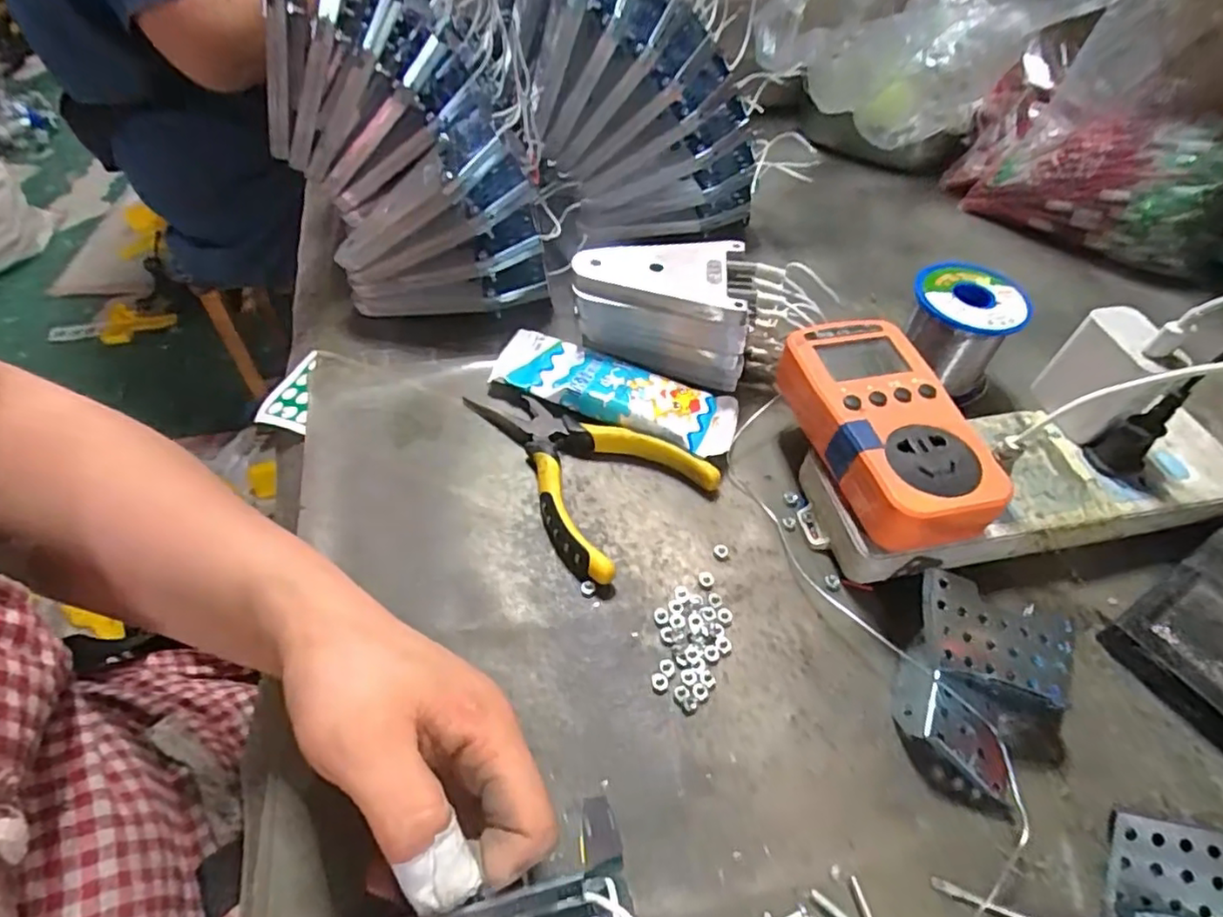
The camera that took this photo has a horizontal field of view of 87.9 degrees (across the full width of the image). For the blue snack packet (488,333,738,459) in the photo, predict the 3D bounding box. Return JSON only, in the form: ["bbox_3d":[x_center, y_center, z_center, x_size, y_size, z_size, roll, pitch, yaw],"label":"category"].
[{"bbox_3d":[0.001,-0.040,0.388,0.149,0.020,0.049,19,53,13],"label":"blue snack packet"}]

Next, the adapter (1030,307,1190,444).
[{"bbox_3d":[0.261,-0.041,0.333,0.026,0.059,0.049,-10,52,-10],"label":"adapter"}]

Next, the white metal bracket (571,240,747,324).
[{"bbox_3d":[0.031,-0.113,0.382,0.101,0.012,0.063,11,52,6],"label":"white metal bracket"}]

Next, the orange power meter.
[{"bbox_3d":[0.135,-0.017,0.319,0.067,0.030,0.125,-9,52,-9],"label":"orange power meter"}]

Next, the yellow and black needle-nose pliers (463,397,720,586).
[{"bbox_3d":[-0.024,-0.001,0.358,0.138,0.017,0.094,37,59,24],"label":"yellow and black needle-nose pliers"}]

